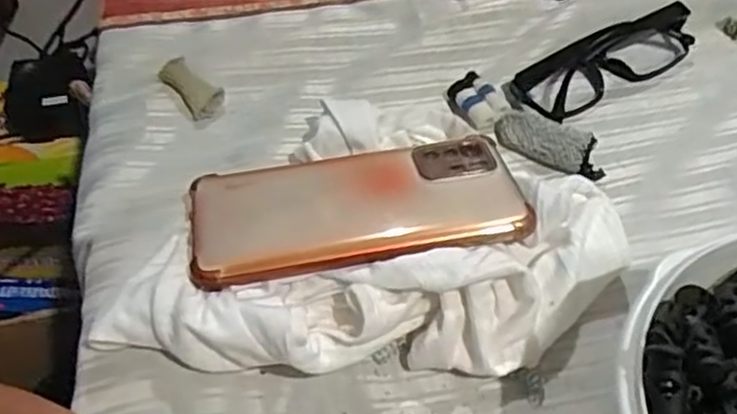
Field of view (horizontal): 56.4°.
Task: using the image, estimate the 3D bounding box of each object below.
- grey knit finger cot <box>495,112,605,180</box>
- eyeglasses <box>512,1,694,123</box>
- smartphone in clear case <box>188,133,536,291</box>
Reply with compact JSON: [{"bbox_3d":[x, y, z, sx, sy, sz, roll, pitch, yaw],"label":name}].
[{"bbox_3d":[0.103,-0.036,0.390,0.062,0.019,0.026,35,61,24],"label":"grey knit finger cot"},{"bbox_3d":[0.151,-0.091,0.423,0.134,0.026,0.031,-26,57,-18],"label":"eyeglasses"},{"bbox_3d":[-0.007,-0.002,0.339,0.157,0.008,0.075,-11,42,-6],"label":"smartphone in clear case"}]

